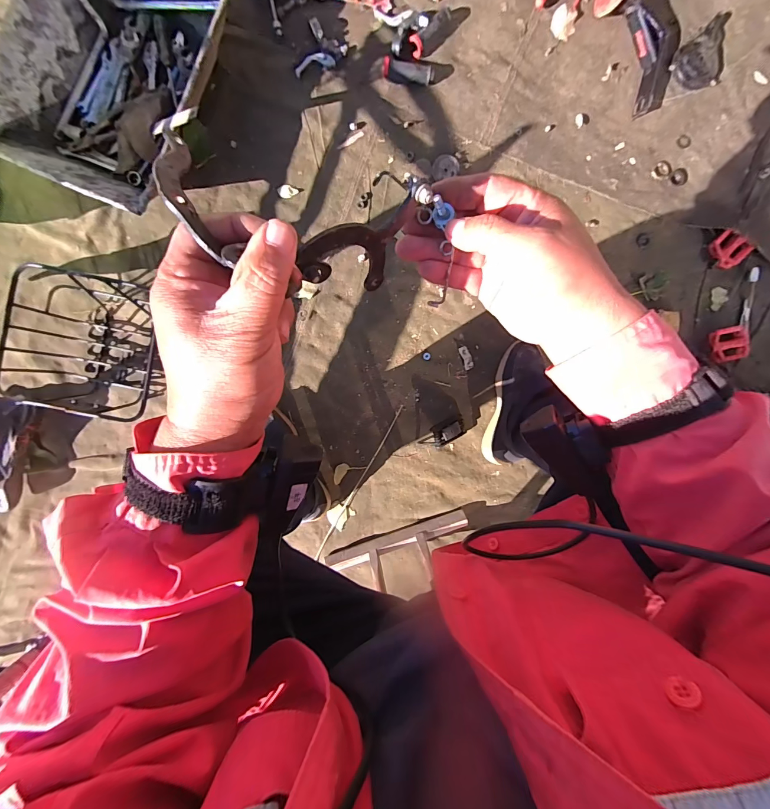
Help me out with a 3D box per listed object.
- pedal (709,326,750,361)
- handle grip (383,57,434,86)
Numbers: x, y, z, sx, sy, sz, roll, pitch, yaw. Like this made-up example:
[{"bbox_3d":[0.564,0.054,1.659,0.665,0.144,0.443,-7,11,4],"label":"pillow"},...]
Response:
[{"bbox_3d":[0.790,-0.138,0.792,0.079,0.022,0.075,0,94,-2],"label":"pedal"},{"bbox_3d":[0.048,-0.682,0.713,0.105,0.025,0.035,12,93,-3],"label":"handle grip"}]

